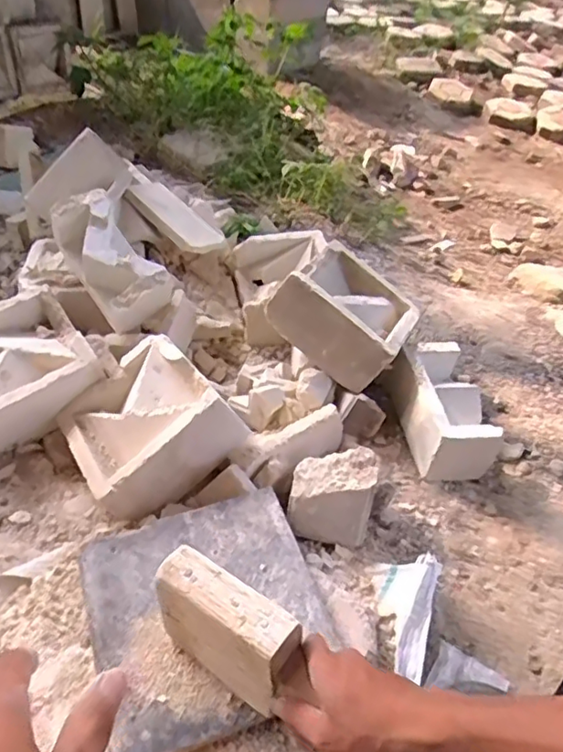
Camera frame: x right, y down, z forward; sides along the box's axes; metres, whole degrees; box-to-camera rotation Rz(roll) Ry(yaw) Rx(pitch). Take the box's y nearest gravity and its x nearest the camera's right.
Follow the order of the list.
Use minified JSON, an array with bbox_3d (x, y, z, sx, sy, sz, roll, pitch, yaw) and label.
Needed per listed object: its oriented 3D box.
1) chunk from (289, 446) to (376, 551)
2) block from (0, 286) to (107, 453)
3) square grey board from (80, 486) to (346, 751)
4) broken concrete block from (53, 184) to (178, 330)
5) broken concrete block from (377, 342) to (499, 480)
[{"bbox_3d":[0.071,0.160,0.795,0.114,0.064,0.112,1,49,10],"label":"chunk"},{"bbox_3d":[-0.403,-0.014,0.901,0.206,0.091,0.209,-25,53,-28],"label":"block"},{"bbox_3d":[-0.079,0.251,0.646,0.241,0.016,0.249,-13,48,-19],"label":"square grey board"},{"bbox_3d":[-0.270,-0.185,0.955,0.208,0.149,0.106,35,51,25],"label":"broken concrete block"},{"bbox_3d":[0.261,0.045,0.940,0.135,0.103,0.206,-4,46,-11],"label":"broken concrete block"}]

